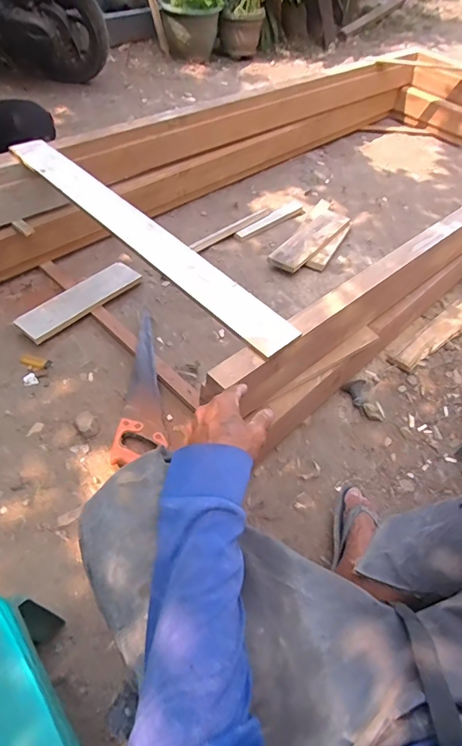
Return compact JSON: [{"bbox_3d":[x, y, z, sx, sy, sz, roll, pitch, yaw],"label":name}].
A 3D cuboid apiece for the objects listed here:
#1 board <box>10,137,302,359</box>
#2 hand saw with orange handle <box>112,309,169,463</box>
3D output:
[{"bbox_3d":[-0.197,-0.301,0.924,0.090,0.022,0.846,-36,63,-29],"label":"board"},{"bbox_3d":[-0.188,0.021,1.063,0.114,0.037,0.440,5,51,-2],"label":"hand saw with orange handle"}]

